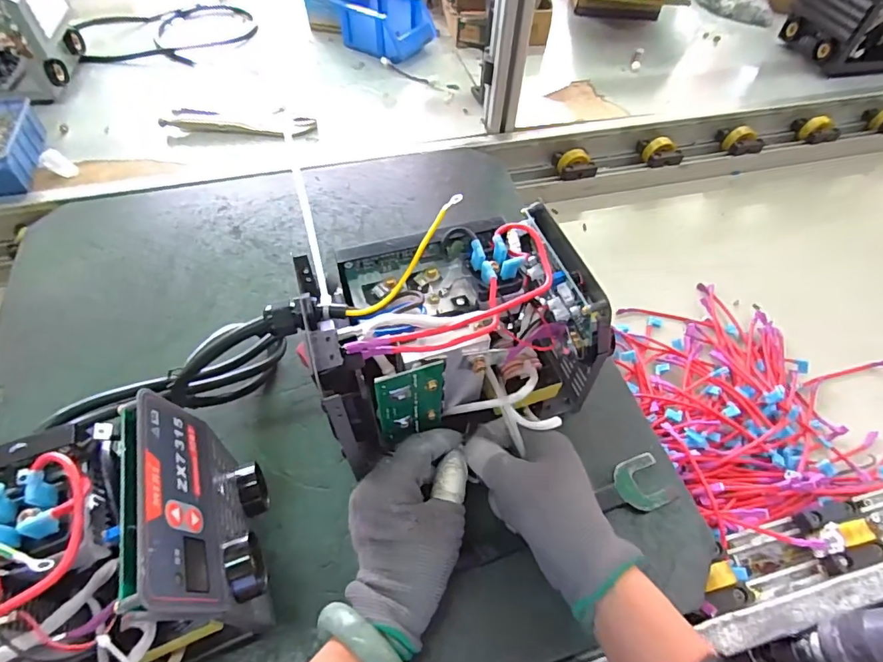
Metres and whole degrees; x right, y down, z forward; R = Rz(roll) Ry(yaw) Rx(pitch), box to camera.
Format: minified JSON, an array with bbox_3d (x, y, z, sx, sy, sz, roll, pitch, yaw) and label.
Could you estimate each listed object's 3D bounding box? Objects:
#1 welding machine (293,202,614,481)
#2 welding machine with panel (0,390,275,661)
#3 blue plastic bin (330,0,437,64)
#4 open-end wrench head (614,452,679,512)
[{"bbox_3d":[0.015,0.016,0.369,0.201,0.152,0.119,-15,56,-11],"label":"welding machine"},{"bbox_3d":[-0.225,0.153,0.274,0.208,0.170,0.116,-18,57,-15],"label":"welding machine with panel"},{"bbox_3d":[-0.097,-0.534,0.831,0.152,0.066,0.114,35,60,20],"label":"blue plastic bin"},{"bbox_3d":[0.168,0.128,0.401,0.047,0.005,0.043,-14,56,-12],"label":"open-end wrench head"}]

